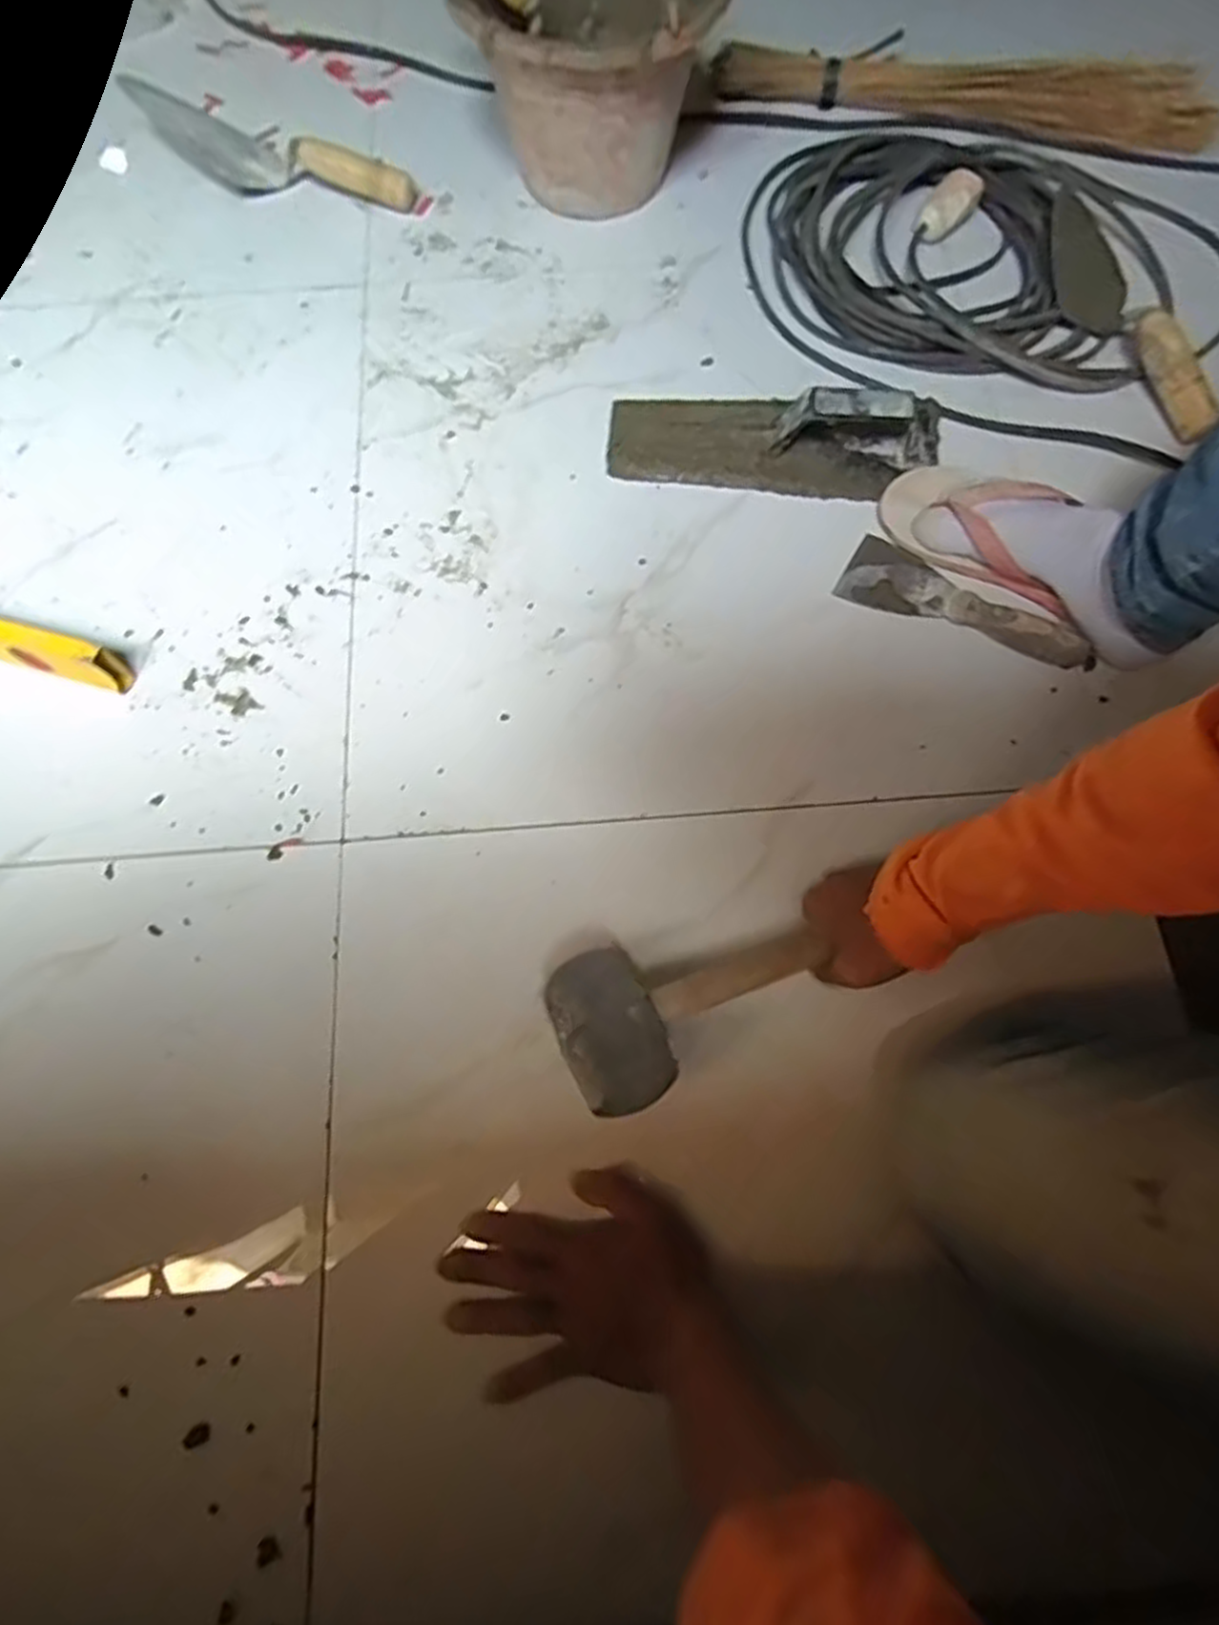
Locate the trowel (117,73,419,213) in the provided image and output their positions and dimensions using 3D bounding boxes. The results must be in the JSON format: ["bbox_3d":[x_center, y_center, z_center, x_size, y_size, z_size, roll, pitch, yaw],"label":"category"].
[{"bbox_3d":[-0.375,-0.711,0.814,0.341,0.046,0.079,24,72,9],"label":"trowel"}]

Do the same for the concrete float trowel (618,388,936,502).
[{"bbox_3d":[0.151,-0.348,0.668,0.293,0.051,0.111,6,70,3],"label":"concrete float trowel"}]

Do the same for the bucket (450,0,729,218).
[{"bbox_3d":[-0.017,-0.743,0.751,0.234,0.168,0.265,-4,70,0],"label":"bucket"}]

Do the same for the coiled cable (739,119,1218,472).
[{"bbox_3d":[0.371,-0.552,0.743,0.473,0.034,0.383,27,73,10],"label":"coiled cable"}]

